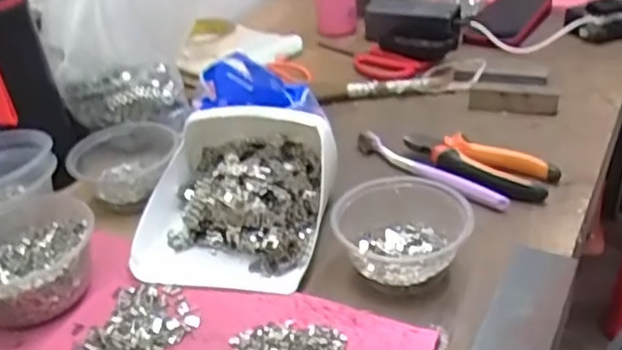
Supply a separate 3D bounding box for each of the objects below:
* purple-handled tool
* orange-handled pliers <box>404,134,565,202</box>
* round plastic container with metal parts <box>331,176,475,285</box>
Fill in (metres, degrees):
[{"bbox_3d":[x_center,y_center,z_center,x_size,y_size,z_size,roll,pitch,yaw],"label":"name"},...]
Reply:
[{"bbox_3d":[0.109,-0.009,0.639,0.017,0.016,0.182,-29,41,-32],"label":"purple-handled tool"},{"bbox_3d":[0.155,-0.010,0.628,0.146,0.024,0.058,19,40,30],"label":"orange-handled pliers"},{"bbox_3d":[0.074,0.043,0.529,0.103,0.050,0.091,5,35,13],"label":"round plastic container with metal parts"}]

